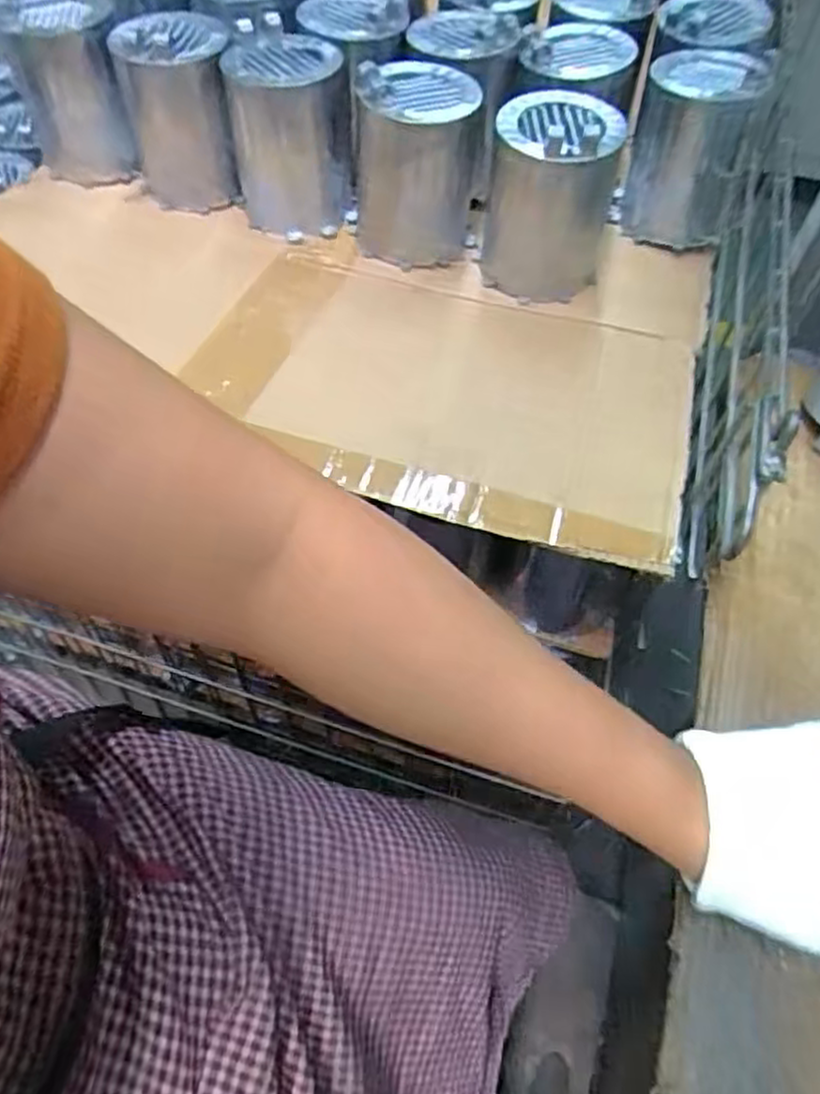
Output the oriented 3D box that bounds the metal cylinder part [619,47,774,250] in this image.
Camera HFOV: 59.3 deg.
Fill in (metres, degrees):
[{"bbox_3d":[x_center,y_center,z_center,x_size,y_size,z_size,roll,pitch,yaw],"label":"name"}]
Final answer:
[{"bbox_3d":[0.217,-0.311,0.564,0.087,0.121,0.084,12,58,8],"label":"metal cylinder part"}]

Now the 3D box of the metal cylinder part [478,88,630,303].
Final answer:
[{"bbox_3d":[0.102,-0.257,0.532,0.089,0.119,0.086,12,58,8],"label":"metal cylinder part"}]

